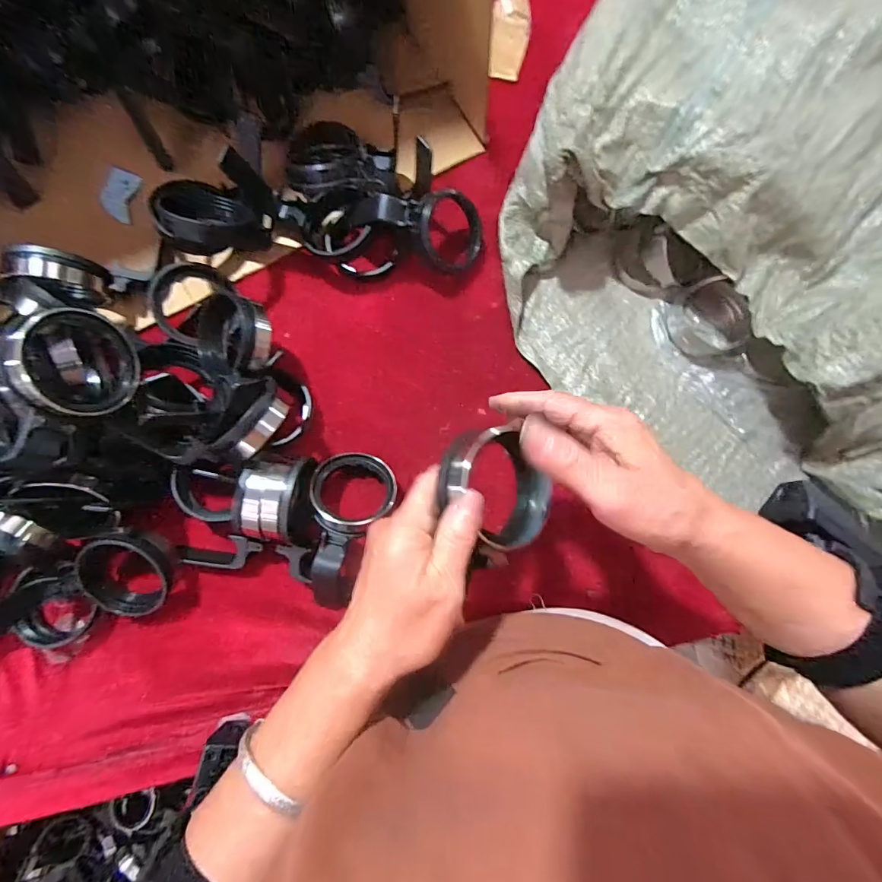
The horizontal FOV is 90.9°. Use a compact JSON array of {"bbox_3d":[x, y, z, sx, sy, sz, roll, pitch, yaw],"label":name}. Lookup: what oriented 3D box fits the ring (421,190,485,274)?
[{"bbox_3d":[0.007,-0.194,0.398,0.071,0.020,0.066,-13,111,-36],"label":"ring"}]

